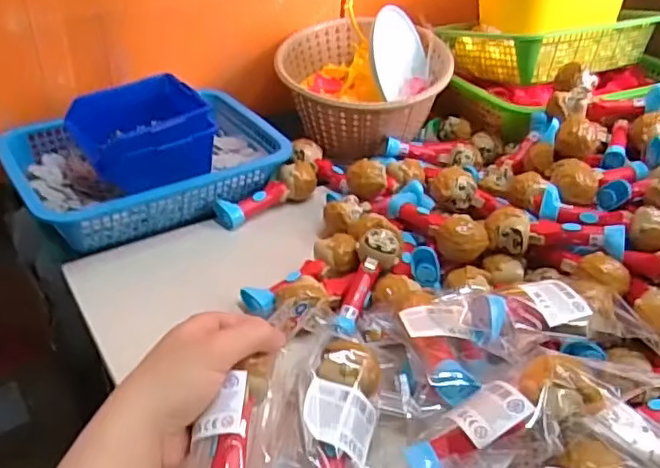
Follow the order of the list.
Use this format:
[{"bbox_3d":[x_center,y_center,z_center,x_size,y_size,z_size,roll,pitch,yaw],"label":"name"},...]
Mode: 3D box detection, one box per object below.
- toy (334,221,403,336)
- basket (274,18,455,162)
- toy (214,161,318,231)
[{"bbox_3d":[0.035,0.042,0.550,0.038,0.032,0.114,16,64,17],"label":"toy"},{"bbox_3d":[0.042,-0.195,0.810,0.215,0.120,0.184,20,39,22],"label":"basket"},{"bbox_3d":[-0.066,-0.052,0.690,0.135,0.041,0.044,-26,44,-34],"label":"toy"}]

